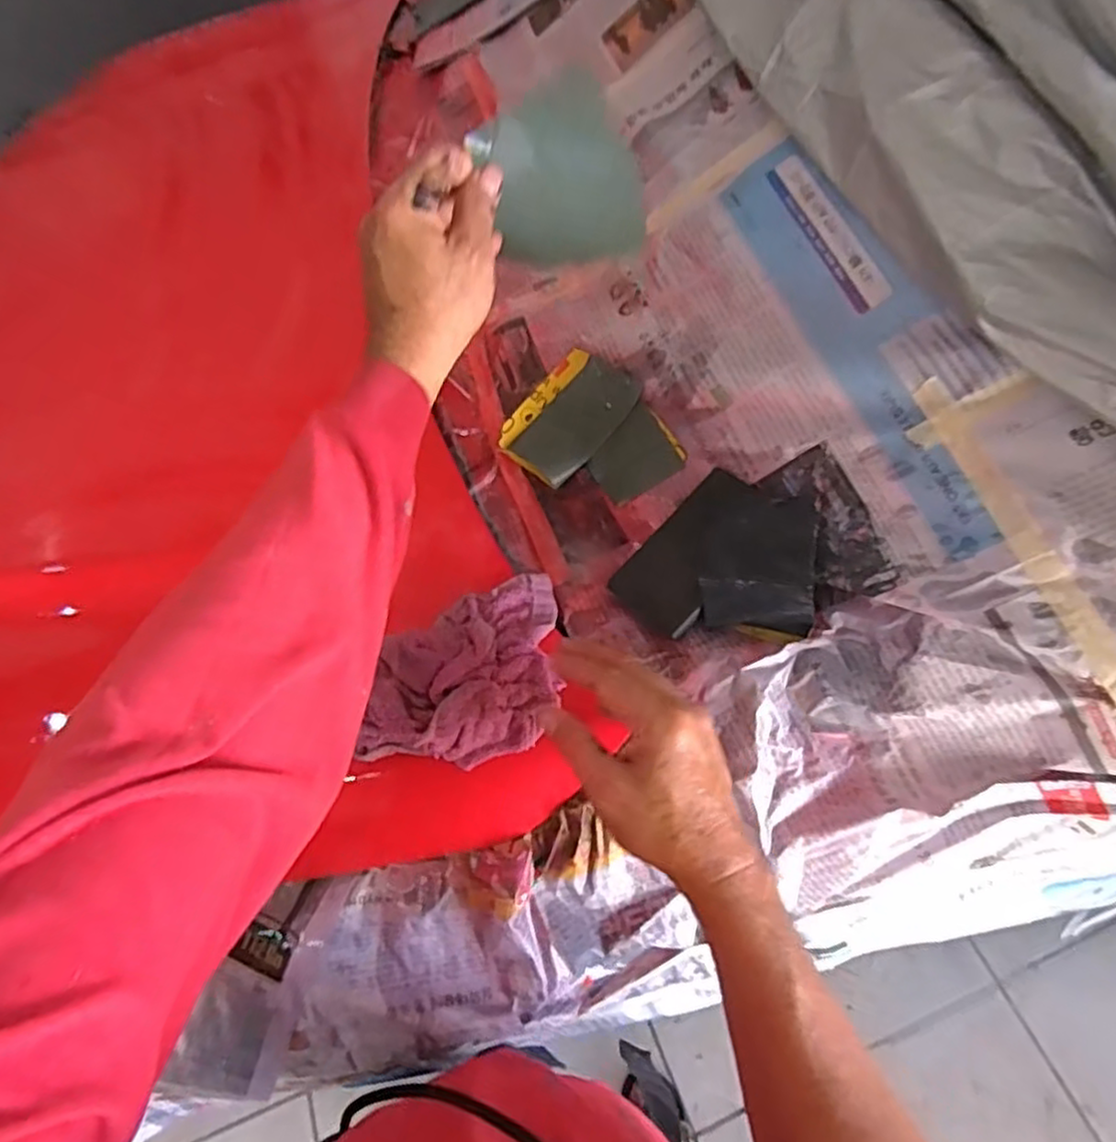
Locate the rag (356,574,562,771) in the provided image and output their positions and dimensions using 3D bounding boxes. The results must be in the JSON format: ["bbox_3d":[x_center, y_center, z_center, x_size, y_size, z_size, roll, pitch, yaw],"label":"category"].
[{"bbox_3d":[-0.056,0.063,0.504,0.112,0.054,0.156,16,61,14],"label":"rag"}]

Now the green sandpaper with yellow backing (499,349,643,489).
[{"bbox_3d":[0.011,-0.129,0.596,0.073,0.010,0.114,35,82,14],"label":"green sandpaper with yellow backing"}]

